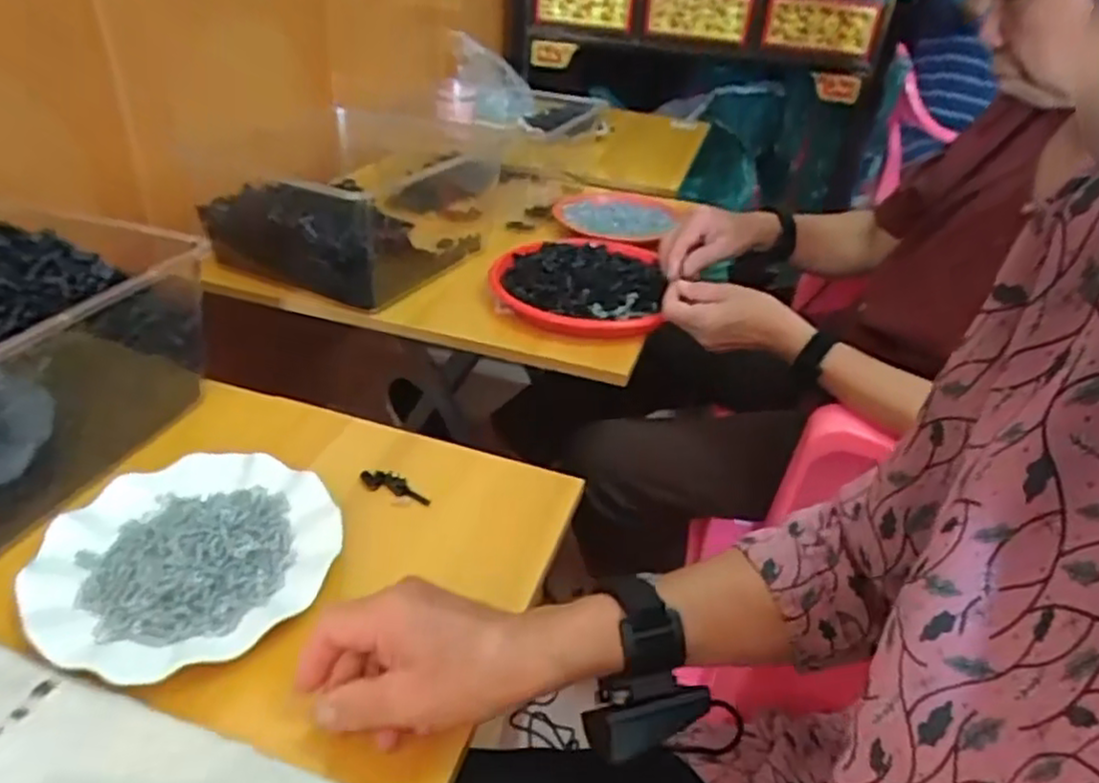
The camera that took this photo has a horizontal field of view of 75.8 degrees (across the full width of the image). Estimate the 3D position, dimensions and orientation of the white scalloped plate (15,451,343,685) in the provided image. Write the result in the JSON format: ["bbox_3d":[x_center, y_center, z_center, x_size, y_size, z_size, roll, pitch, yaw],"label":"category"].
[{"bbox_3d":[-0.235,0.104,0.464,0.180,0.017,0.178,5,34,-3],"label":"white scalloped plate"}]

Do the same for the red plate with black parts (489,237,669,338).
[{"bbox_3d":[0.042,-0.132,0.853,0.221,0.035,0.237,11,34,5],"label":"red plate with black parts"}]

